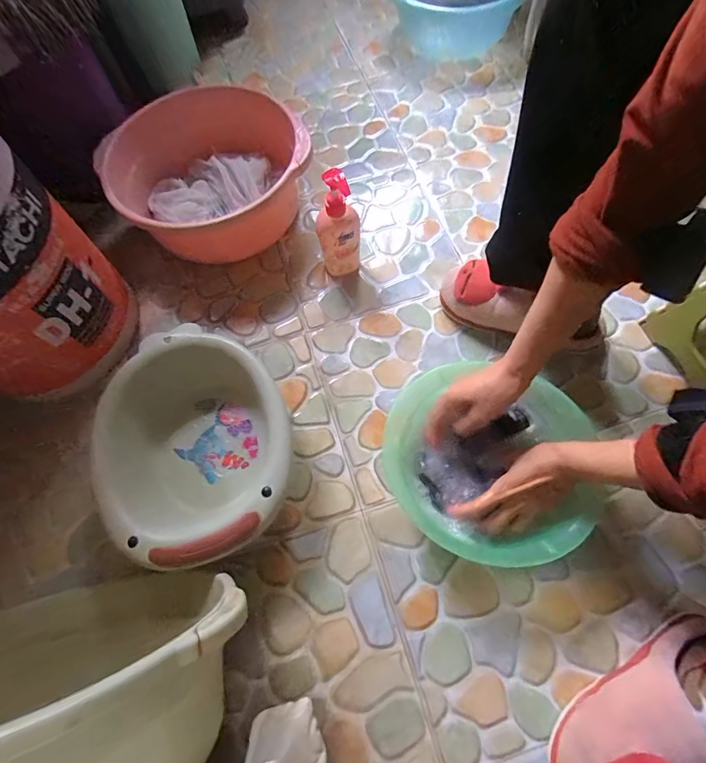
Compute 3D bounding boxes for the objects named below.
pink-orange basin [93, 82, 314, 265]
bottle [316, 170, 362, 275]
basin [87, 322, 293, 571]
[{"bbox_3d":[-0.244,-0.362,0.705,0.320,0.135,0.320,-1,67,2],"label":"pink-orange basin"},{"bbox_3d":[-0.021,-0.233,0.613,0.065,0.187,0.038,-17,67,-4],"label":"bottle"},{"bbox_3d":[-0.209,0.079,0.541,0.228,0.093,0.310,-24,68,-7],"label":"basin"}]

